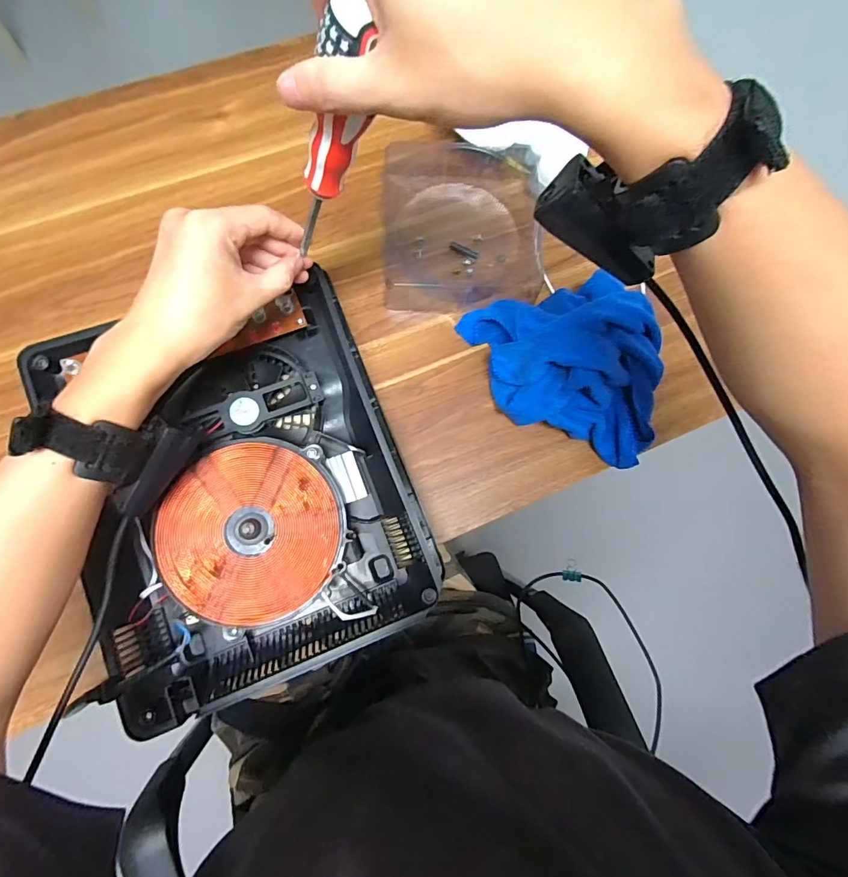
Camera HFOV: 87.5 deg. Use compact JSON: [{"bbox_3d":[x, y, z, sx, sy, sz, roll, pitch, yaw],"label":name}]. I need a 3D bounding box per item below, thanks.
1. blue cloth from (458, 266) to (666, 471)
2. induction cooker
[{"bbox_3d":[0.149,-0.065,0.435,0.148,0.089,0.196,-23,86,-6],"label":"blue cloth"},{"bbox_3d":[-0.157,0.049,0.405,0.273,0.055,0.315,-19,86,-6],"label":"induction cooker"}]

